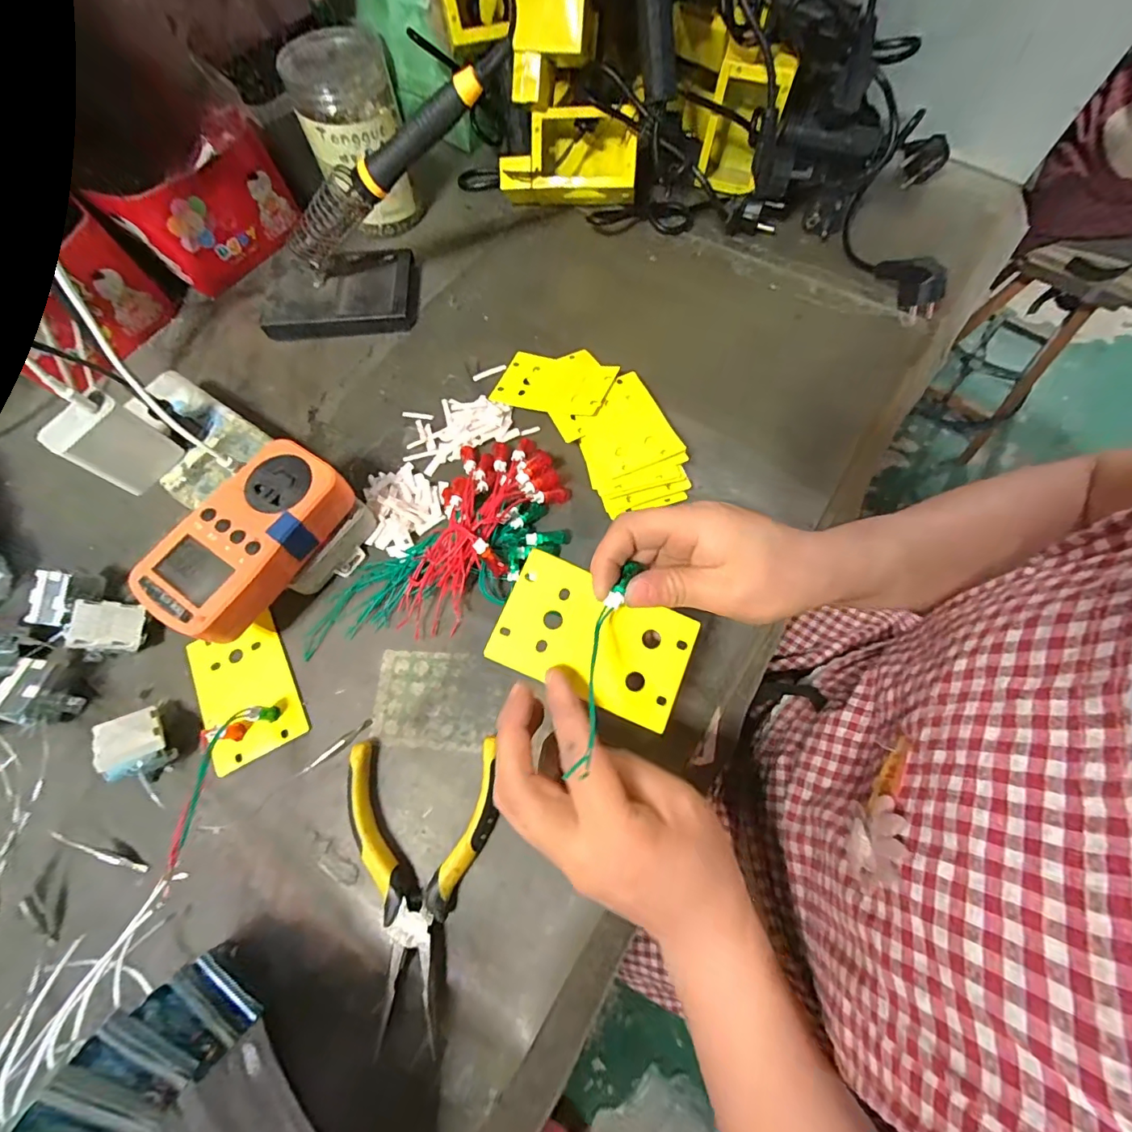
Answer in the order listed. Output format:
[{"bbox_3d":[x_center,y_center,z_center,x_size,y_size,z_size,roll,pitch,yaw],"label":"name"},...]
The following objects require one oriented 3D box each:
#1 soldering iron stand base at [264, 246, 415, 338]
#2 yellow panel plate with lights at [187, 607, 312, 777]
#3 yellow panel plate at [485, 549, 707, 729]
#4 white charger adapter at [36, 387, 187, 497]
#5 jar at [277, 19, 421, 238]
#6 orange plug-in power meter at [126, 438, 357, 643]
[{"bbox_3d":[-0.206,-0.255,0.448,0.129,0.023,0.087,-2,69,0],"label":"soldering iron stand base"},{"bbox_3d":[-0.213,0.079,0.314,0.059,0.020,0.090,-26,70,-9],"label":"yellow panel plate with lights"},{"bbox_3d":[0.015,0.037,0.245,0.096,0.004,0.059,24,78,-1],"label":"yellow panel plate"},{"bbox_3d":[-0.306,-0.083,0.330,0.025,0.056,0.049,35,74,14],"label":"white charger adapter"},{"bbox_3d":[-0.187,-0.391,0.447,0.083,0.124,0.086,2,69,2],"label":"jar"},{"bbox_3d":[-0.199,-0.018,0.306,0.064,0.029,0.125,31,73,13],"label":"orange plug-in power meter"}]

